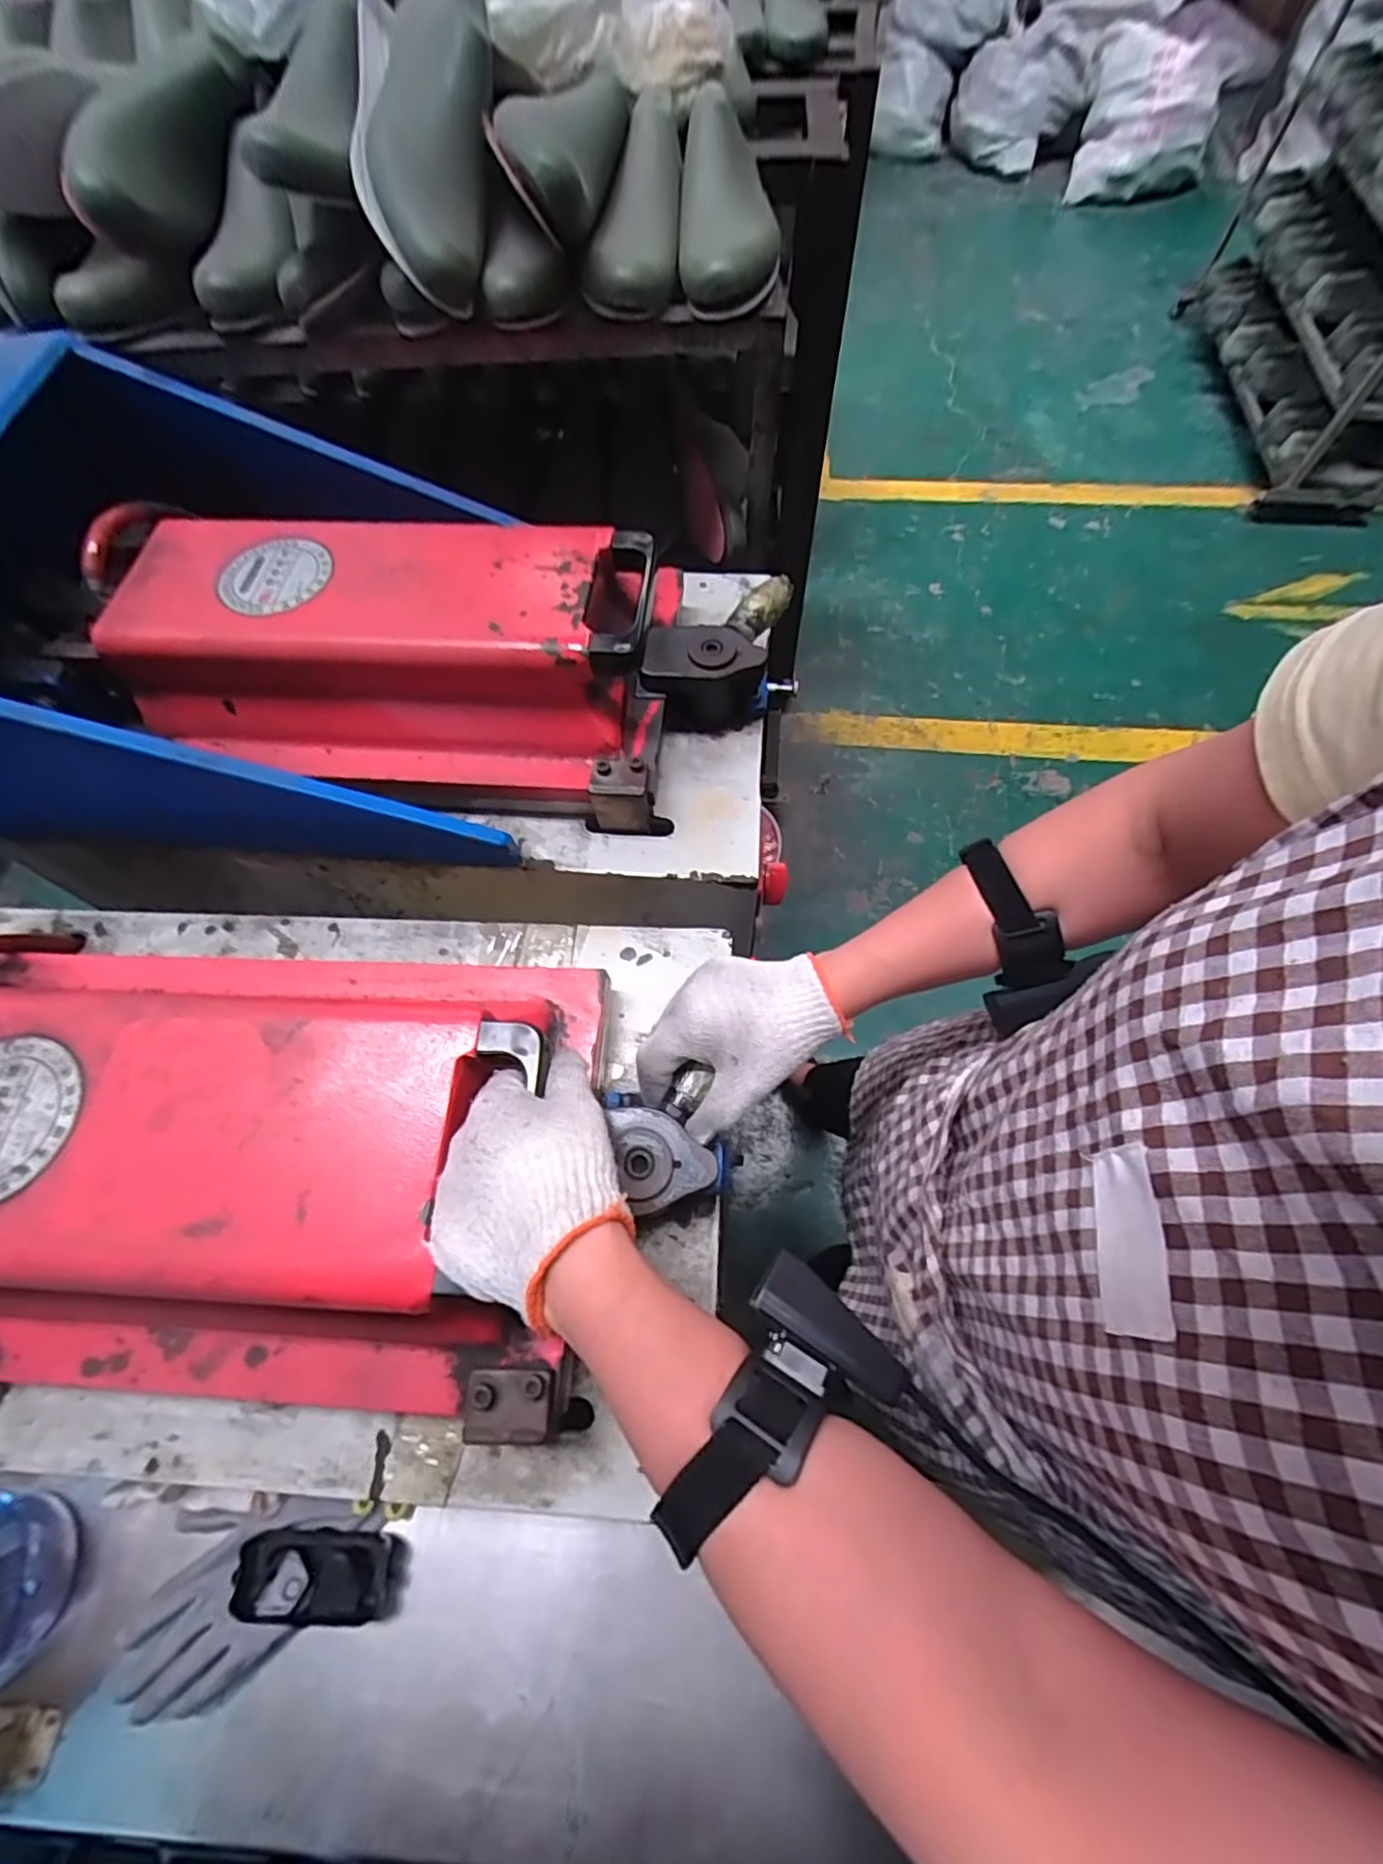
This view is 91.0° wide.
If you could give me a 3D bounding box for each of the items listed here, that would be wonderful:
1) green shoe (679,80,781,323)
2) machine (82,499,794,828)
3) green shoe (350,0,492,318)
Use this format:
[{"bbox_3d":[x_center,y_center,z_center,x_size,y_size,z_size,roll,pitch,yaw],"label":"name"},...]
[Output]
[{"bbox_3d":[0.037,-0.670,0.624,0.090,0.076,0.253,2,65,1],"label":"green shoe"},{"bbox_3d":[-0.241,-0.270,0.628,0.622,0.123,0.282,6,66,3],"label":"machine"},{"bbox_3d":[-0.220,-0.667,0.551,0.117,0.069,0.276,-4,89,-2],"label":"green shoe"}]

